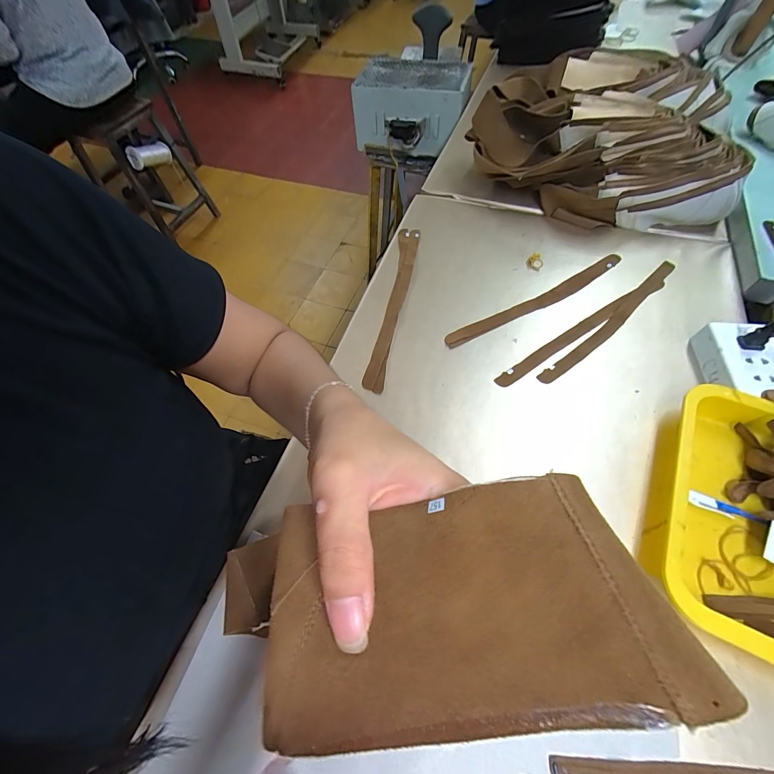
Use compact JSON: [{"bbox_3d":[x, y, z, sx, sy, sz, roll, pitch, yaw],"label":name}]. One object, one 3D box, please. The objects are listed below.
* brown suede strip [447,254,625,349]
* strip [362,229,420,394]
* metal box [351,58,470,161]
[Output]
[{"bbox_3d":[0.225,-0.128,0.520,0.317,0.004,0.028,-26,62,-12],"label":"brown suede strip"},{"bbox_3d":[0.012,-0.132,0.533,0.033,0.009,0.322,10,60,2],"label":"strip"},{"bbox_3d":[0.069,-0.812,1.020,0.310,0.156,0.224,13,61,10],"label":"metal box"}]

